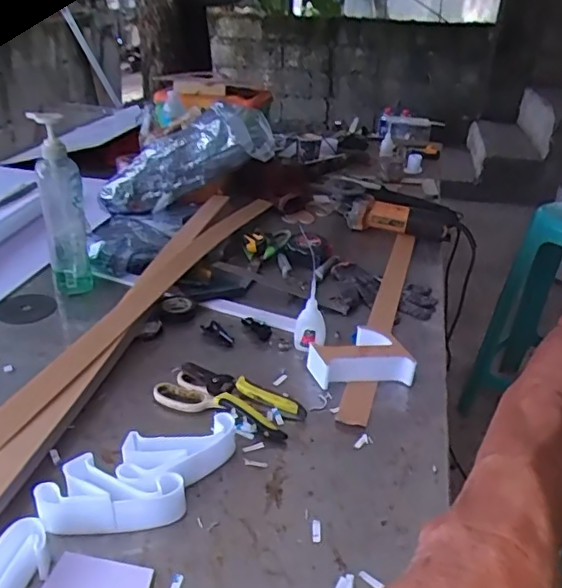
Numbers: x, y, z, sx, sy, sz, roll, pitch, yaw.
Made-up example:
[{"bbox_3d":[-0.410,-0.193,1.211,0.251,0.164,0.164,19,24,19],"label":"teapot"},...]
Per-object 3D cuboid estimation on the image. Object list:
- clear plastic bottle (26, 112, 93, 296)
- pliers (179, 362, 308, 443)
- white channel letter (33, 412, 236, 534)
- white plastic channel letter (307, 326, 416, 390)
[{"bbox_3d":[-0.346,-0.127,0.907,0.068,0.288,0.083,-7,30,-17],"label":"clear plastic bottle"},{"bbox_3d":[-0.052,0.127,0.733,0.171,0.024,0.066,22,34,30],"label":"pliers"},{"bbox_3d":[-0.141,0.188,0.594,0.203,0.041,0.101,-6,30,-17],"label":"white channel letter"},{"bbox_3d":[0.109,0.088,0.794,0.136,0.049,0.073,-2,29,-9],"label":"white plastic channel letter"}]

